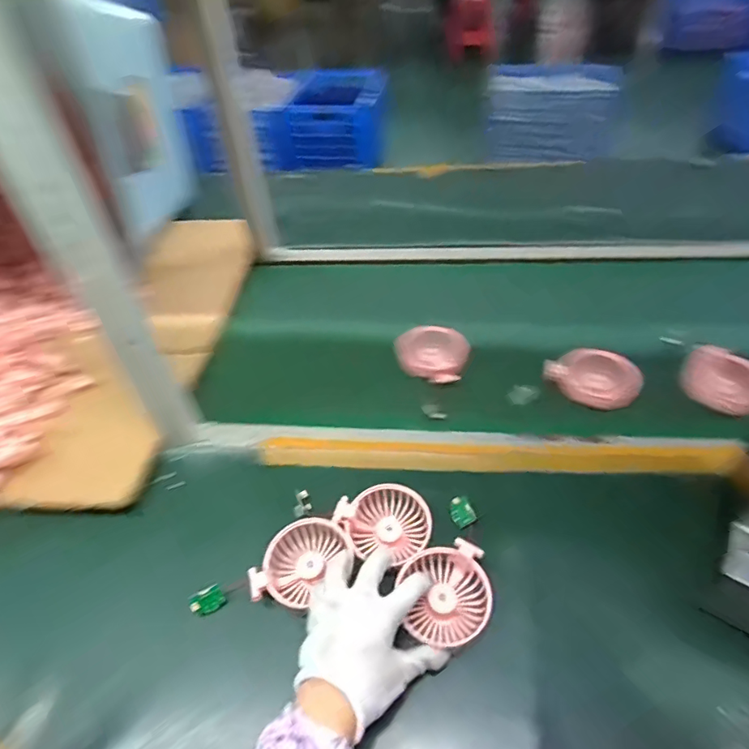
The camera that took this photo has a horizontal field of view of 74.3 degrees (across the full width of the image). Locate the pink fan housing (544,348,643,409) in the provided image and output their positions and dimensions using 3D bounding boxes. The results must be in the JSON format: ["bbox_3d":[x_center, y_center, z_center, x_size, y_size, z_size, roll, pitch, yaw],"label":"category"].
[{"bbox_3d":[0.296,0.002,0.668,0.111,0.054,0.064,35,57,30],"label":"pink fan housing"}]

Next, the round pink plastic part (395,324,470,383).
[{"bbox_3d":[0.079,-0.030,0.695,0.095,0.045,0.072,14,48,15],"label":"round pink plastic part"}]

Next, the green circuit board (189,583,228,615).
[{"bbox_3d":[-0.170,0.231,0.507,0.031,0.004,0.026,-28,90,-27],"label":"green circuit board"}]

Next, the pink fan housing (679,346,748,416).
[{"bbox_3d":[0.457,0.010,0.644,0.067,0.044,0.100,-33,53,-26],"label":"pink fan housing"}]

